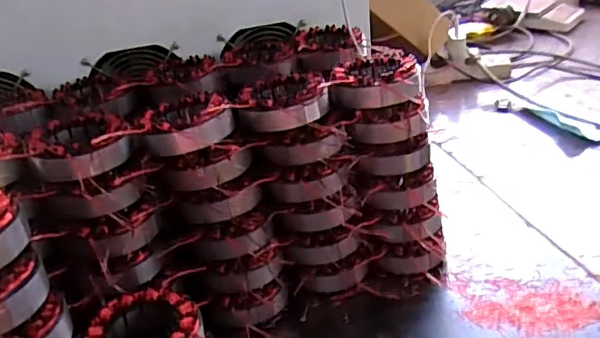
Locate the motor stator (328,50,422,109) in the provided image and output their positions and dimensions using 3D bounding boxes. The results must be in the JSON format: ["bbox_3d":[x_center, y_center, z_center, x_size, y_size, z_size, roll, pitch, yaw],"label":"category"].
[{"bbox_3d":[0.075,-0.089,0.575,0.086,0.034,0.086,0,28,12],"label":"motor stator"}]

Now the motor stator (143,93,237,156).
[{"bbox_3d":[-0.102,-0.043,0.532,0.082,0.032,0.084,-9,28,-6],"label":"motor stator"}]

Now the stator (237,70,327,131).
[{"bbox_3d":[-0.016,-0.068,0.558,0.084,0.030,0.084,-7,27,-1],"label":"stator"}]

